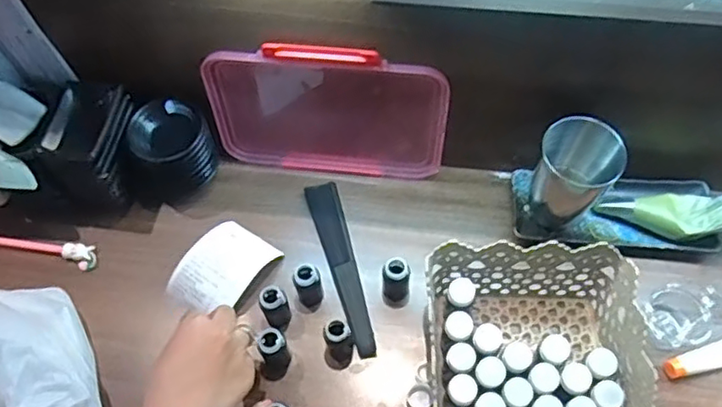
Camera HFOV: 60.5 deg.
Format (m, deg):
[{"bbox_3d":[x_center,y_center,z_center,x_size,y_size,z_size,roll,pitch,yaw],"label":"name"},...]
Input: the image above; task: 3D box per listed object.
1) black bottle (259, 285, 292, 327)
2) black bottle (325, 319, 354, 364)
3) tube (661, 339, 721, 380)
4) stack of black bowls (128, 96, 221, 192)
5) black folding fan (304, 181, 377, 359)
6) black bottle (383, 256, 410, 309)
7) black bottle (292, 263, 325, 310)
[{"bbox_3d":[-0.086,0.105,0.624,0.025,0.065,0.026,-22,62,-10],"label":"black bottle"},{"bbox_3d":[-0.020,0.135,0.602,0.025,0.064,0.024,-1,60,2],"label":"black bottle"},{"bbox_3d":[0.332,0.149,0.598,0.086,0.017,0.028,-12,61,-4],"label":"tube"},{"bbox_3d":[-0.209,-0.060,0.701,0.083,0.090,0.073,-36,65,-16],"label":"stack of black bowls"},{"bbox_3d":[-0.019,0.067,0.669,0.035,0.012,0.204,-15,61,-6],"label":"black folding fan"},{"bbox_3d":[0.036,0.082,0.637,0.027,0.053,0.032,-1,60,2],"label":"black bottle"},{"bbox_3d":[-0.053,0.085,0.635,0.026,0.059,0.025,-5,60,0],"label":"black bottle"}]

